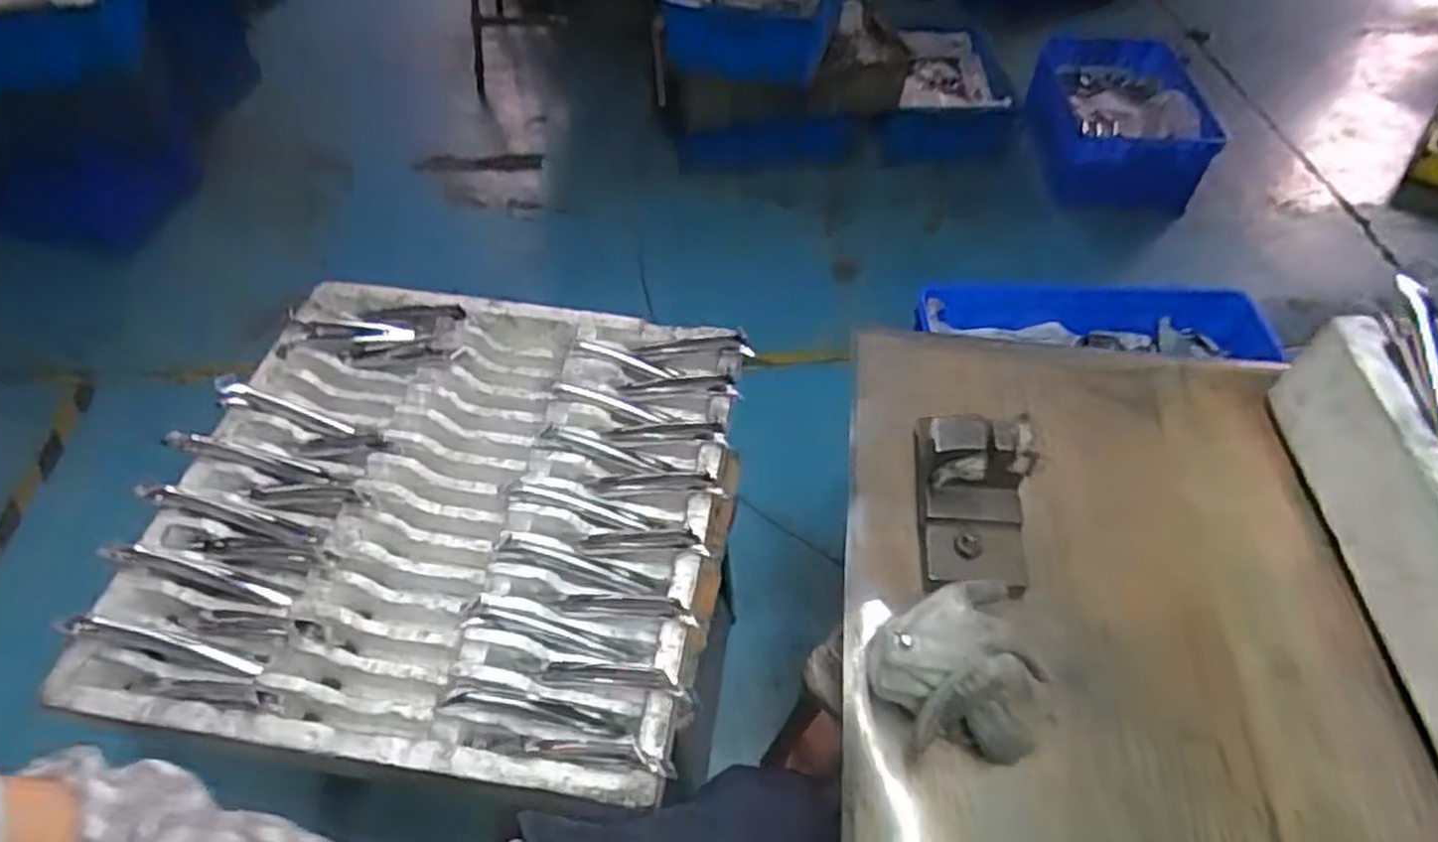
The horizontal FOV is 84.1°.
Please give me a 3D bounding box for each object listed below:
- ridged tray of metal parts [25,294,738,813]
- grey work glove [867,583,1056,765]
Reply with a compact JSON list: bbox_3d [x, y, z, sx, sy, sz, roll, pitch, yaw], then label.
[{"bbox_3d":[-0.278,0.077,0.837,0.554,0.071,0.544,6,53,5],"label":"ridged tray of metal parts"},{"bbox_3d":[0.137,0.144,0.447,0.086,0.057,0.090,-27,57,-19],"label":"grey work glove"}]

